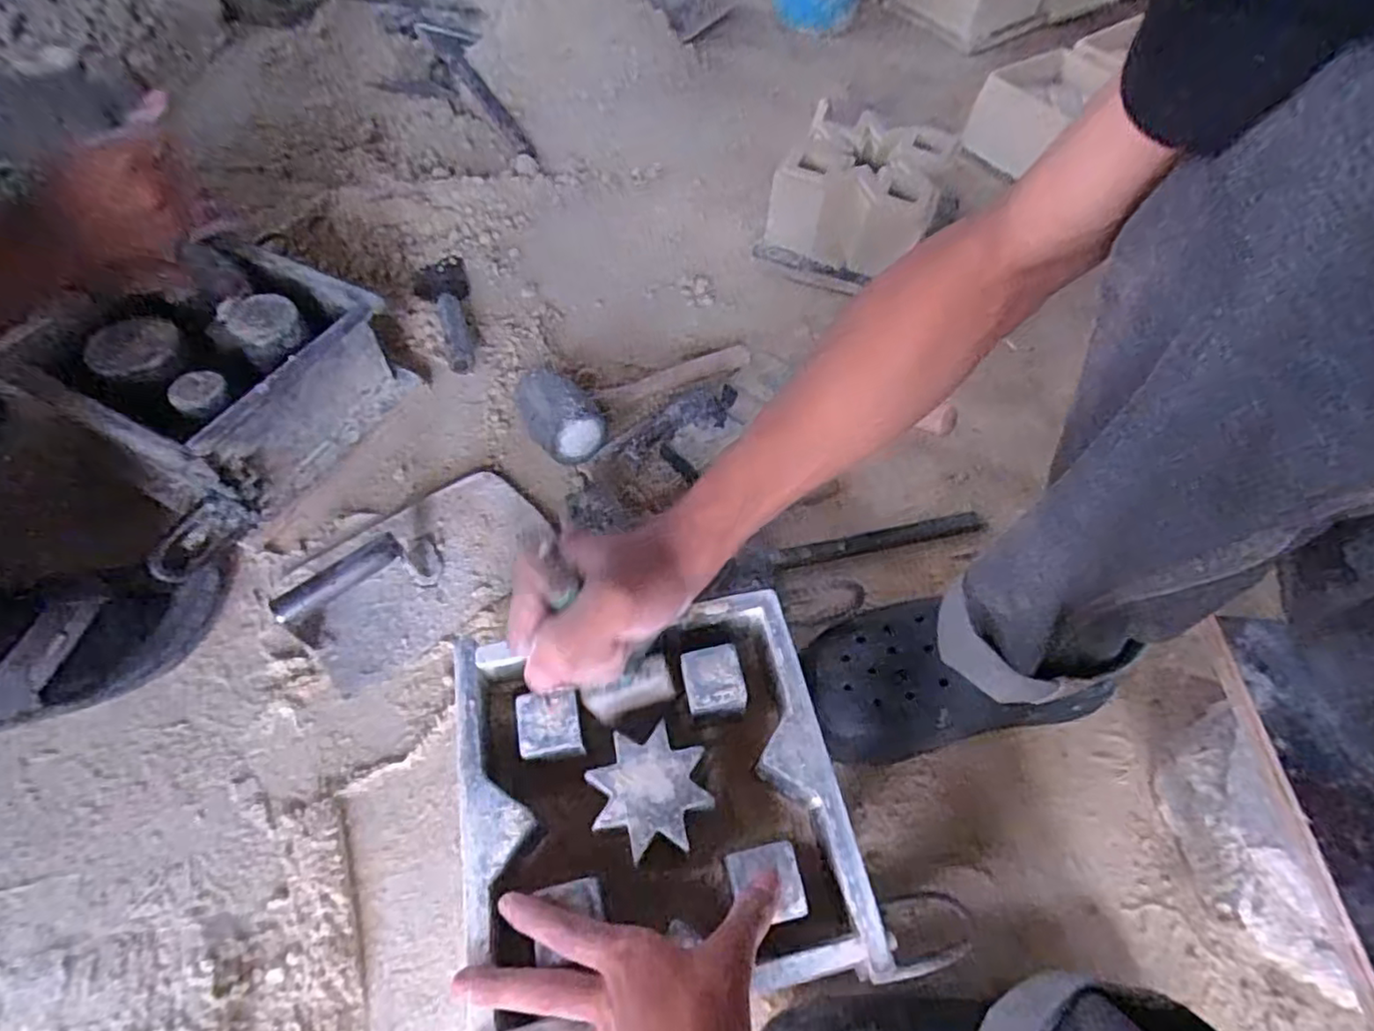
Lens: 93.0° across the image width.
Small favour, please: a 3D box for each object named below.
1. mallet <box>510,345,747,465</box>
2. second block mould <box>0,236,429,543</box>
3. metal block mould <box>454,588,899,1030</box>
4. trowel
[{"bbox_3d":[-0.056,-0.145,0.743,0.296,0.063,0.124,-26,62,-38],"label":"mallet"},{"bbox_3d":[-0.431,-0.131,0.633,0.207,0.137,0.236,24,61,12],"label":"second block mould"},{"bbox_3d":[-0.023,0.185,0.429,0.225,0.077,0.220,-10,60,-8],"label":"metal block mould"},{"bbox_3d":[-0.247,0.031,0.586,0.220,0.073,0.143,-38,67,-22],"label":"trowel"}]

